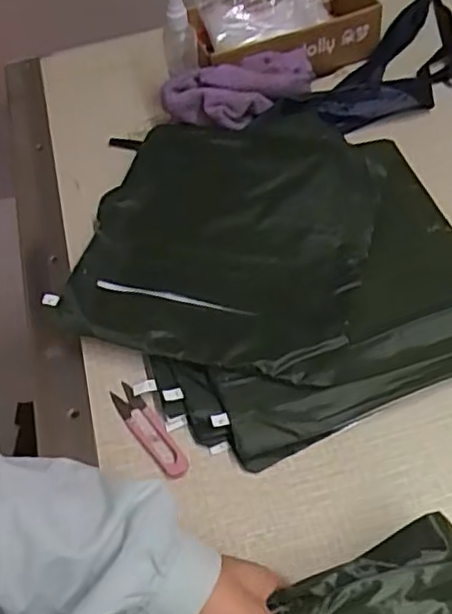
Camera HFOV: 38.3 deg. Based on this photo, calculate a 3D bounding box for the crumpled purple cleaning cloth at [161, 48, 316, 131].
[{"bbox_3d":[0.015,-0.256,0.741,0.170,0.055,0.084,-16,53,-8],"label":"crumpled purple cleaning cloth"}]

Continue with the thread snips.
[{"bbox_3d":[-0.065,0.103,0.544,0.026,0.010,0.102,-33,57,-20],"label":"thread snips"}]

